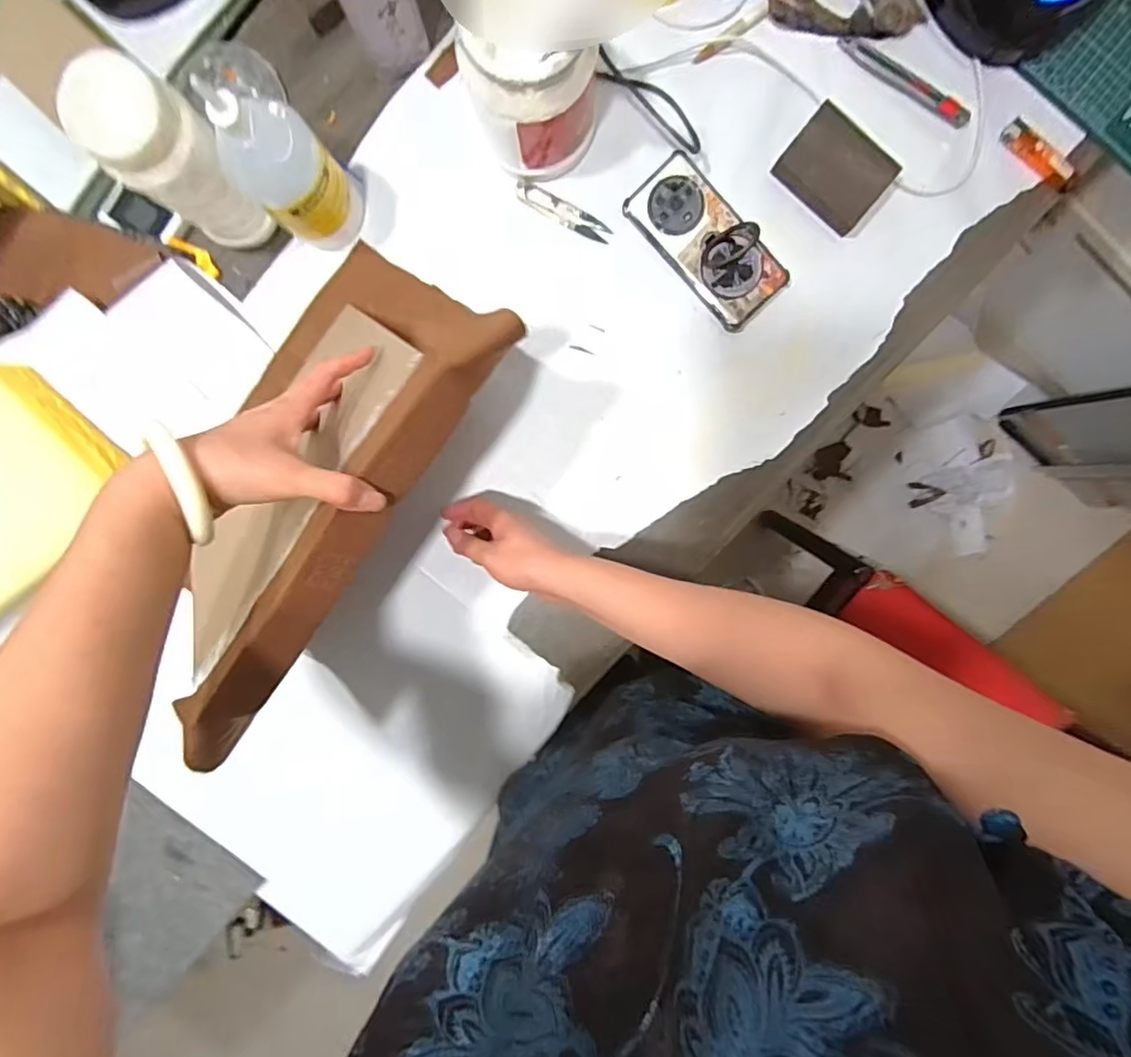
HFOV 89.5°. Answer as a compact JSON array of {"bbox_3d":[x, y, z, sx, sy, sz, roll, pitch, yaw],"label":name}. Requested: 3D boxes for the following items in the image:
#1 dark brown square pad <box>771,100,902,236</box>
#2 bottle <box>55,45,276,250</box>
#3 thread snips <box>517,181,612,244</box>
[{"bbox_3d":[0.272,-0.357,0.573,0.105,0.032,0.086,38,96,-4],"label":"dark brown square pad"},{"bbox_3d":[-0.324,-0.312,0.502,0.078,0.190,0.080,0,97,1],"label":"bottle"},{"bbox_3d":[-0.002,-0.330,0.596,0.105,0.004,0.022,28,97,-3],"label":"thread snips"}]

